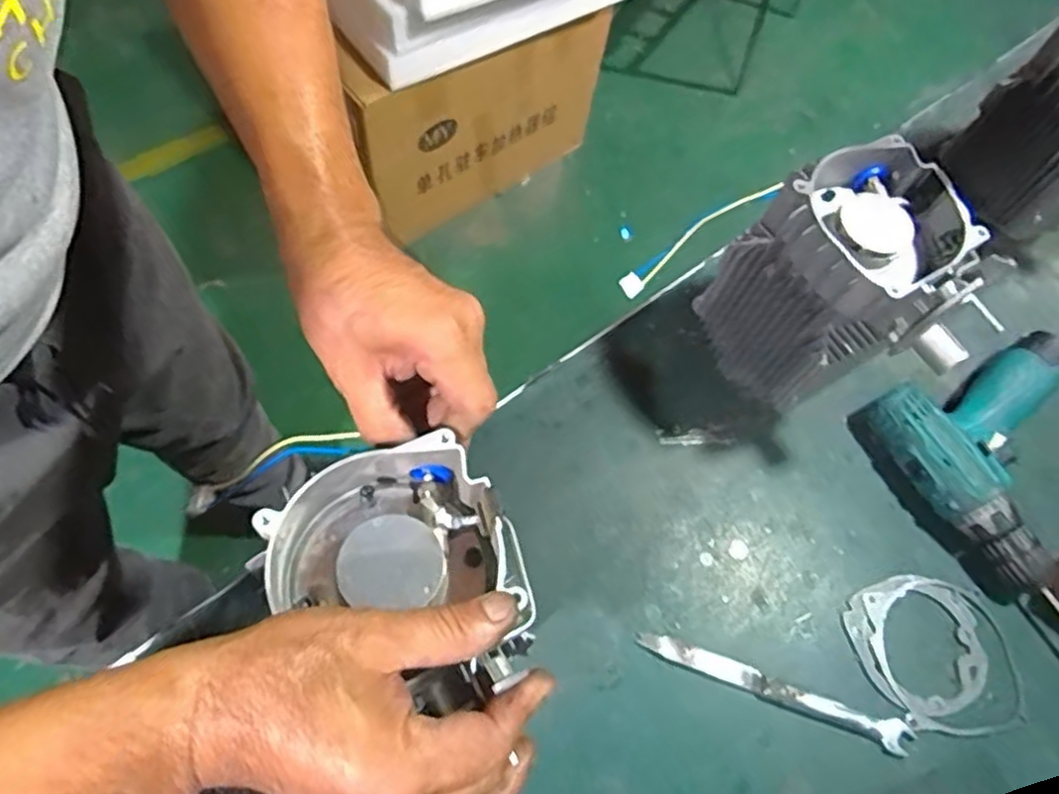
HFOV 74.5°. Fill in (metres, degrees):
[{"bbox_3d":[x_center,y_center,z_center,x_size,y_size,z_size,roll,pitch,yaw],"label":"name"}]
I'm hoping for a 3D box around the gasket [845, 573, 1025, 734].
[{"bbox_3d":[0.313,0.198,0.540,0.127,0.006,0.115,-4,64,-8],"label":"gasket"}]

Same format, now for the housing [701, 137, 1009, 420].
[{"bbox_3d":[0.234,-0.065,0.549,0.119,0.209,0.161,-23,70,-16],"label":"housing"}]

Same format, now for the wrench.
[{"bbox_3d":[0.183,0.216,0.519,0.206,0.010,0.021,22,65,3],"label":"wrench"}]

